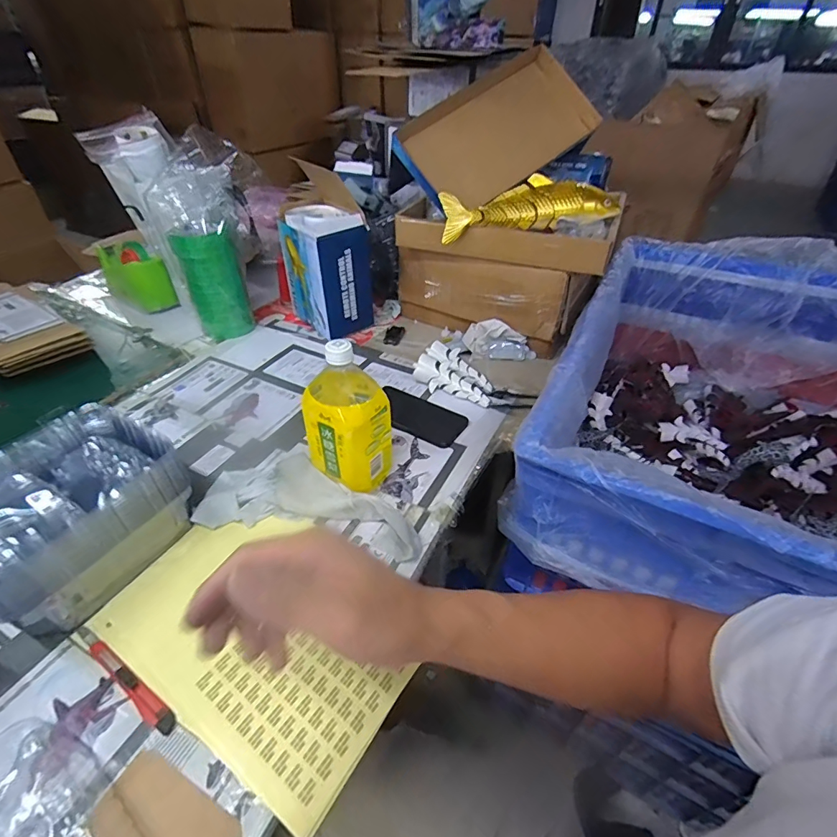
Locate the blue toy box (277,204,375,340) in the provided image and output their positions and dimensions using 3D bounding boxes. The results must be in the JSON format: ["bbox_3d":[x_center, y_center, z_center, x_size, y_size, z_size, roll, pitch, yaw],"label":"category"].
[{"bbox_3d":[-0.183,-0.294,0.895,0.118,0.216,0.156,-30,50,-33],"label":"blue toy box"}]

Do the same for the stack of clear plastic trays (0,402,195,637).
[{"bbox_3d":[-0.381,0.105,0.488,0.166,0.118,0.195,22,44,23],"label":"stack of clear plastic trays"}]

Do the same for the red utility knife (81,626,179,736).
[{"bbox_3d":[-0.276,0.238,0.413,0.153,0.004,0.016,24,44,24],"label":"red utility knife"}]

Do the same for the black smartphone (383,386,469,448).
[{"bbox_3d":[-0.002,-0.006,0.711,0.154,0.015,0.082,21,43,21],"label":"black smartphone"}]

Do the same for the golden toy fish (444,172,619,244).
[{"bbox_3d":[0.191,-0.359,0.766,0.305,0.080,0.074,0,40,-2],"label":"golden toy fish"}]

